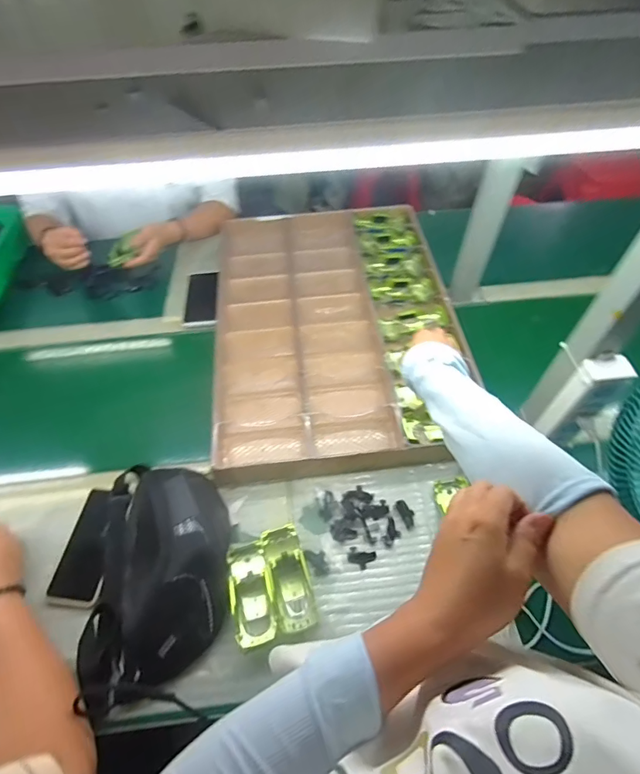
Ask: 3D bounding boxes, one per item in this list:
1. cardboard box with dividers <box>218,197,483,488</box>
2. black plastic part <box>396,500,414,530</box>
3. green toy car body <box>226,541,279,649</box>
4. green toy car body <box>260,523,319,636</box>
[{"bbox_3d":[0.028,-0.132,0.858,0.453,0.071,0.642,-5,55,-3],"label":"cardboard box with dividers"},{"bbox_3d":[0.134,0.196,0.664,0.020,0.005,0.045,-21,57,-14],"label":"black plastic part"},{"bbox_3d":[-0.094,0.280,0.590,0.056,0.027,0.130,-13,56,-8],"label":"green toy car body"},{"bbox_3d":[-0.041,0.264,0.597,0.053,0.032,0.132,-14,56,-9],"label":"green toy car body"}]

